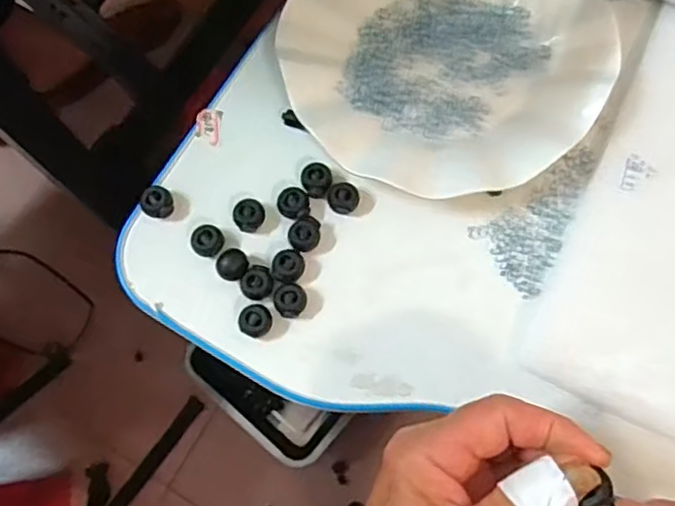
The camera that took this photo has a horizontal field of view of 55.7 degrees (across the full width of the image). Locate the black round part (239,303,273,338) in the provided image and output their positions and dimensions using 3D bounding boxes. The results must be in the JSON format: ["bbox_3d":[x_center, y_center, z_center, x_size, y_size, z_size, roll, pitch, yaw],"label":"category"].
[{"bbox_3d":[-0.044,0.037,0.345,0.018,0.013,0.015,-39,77,-11],"label":"black round part"}]

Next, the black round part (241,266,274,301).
[{"bbox_3d":[-0.043,0.017,0.349,0.017,0.012,0.016,0,73,0],"label":"black round part"}]

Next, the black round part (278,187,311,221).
[{"bbox_3d":[-0.025,-0.028,0.361,0.017,0.008,0.019,-10,74,-3],"label":"black round part"}]

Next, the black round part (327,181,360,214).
[{"bbox_3d":[0.004,-0.032,0.362,0.017,0.007,0.018,0,73,0],"label":"black round part"}]

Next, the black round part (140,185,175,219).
[{"bbox_3d":[-0.102,-0.028,0.363,0.017,0.014,0.015,-40,77,-11],"label":"black round part"}]

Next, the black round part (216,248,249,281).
[{"bbox_3d":[-0.057,0.007,0.350,0.017,0.016,0.016,0,73,0],"label":"black round part"}]

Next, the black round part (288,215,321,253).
[{"bbox_3d":[-0.018,-0.011,0.356,0.017,0.008,0.020,3,73,1],"label":"black round part"}]

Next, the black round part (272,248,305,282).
[{"bbox_3d":[-0.027,0.008,0.351,0.018,0.012,0.018,0,73,0],"label":"black round part"}]

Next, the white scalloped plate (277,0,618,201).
[{"bbox_3d":[0.061,-0.118,0.375,0.177,0.030,0.178,0,73,0],"label":"white scalloped plate"}]

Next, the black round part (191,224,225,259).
[{"bbox_3d":[-0.072,-0.006,0.356,0.017,0.013,0.015,-30,75,-8],"label":"black round part"}]

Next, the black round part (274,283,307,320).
[{"bbox_3d":[-0.025,0.026,0.347,0.017,0.011,0.017,0,73,0],"label":"black round part"}]

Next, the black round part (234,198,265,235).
[{"bbox_3d":[-0.050,-0.021,0.360,0.017,0.011,0.016,0,73,0],"label":"black round part"}]

